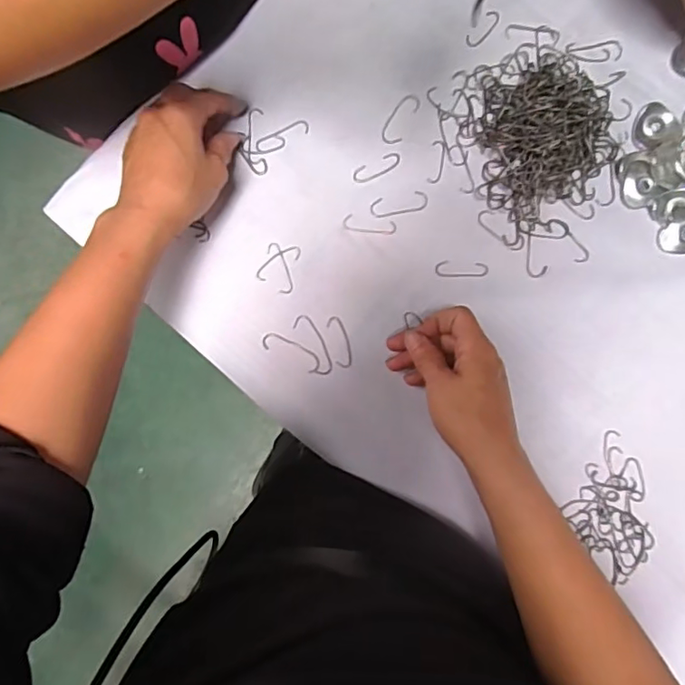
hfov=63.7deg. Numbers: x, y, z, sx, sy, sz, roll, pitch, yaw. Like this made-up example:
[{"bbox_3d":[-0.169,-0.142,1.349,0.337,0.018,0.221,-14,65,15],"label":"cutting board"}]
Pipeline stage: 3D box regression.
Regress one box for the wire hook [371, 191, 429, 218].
[{"bbox_3d":[0.045,-0.109,0.436,0.045,0.004,0.016,-11,88,1],"label":"wire hook"}]

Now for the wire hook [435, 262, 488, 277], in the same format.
[{"bbox_3d":[0.095,-0.058,0.436,0.041,0.004,0.012,1,89,1],"label":"wire hook"}]

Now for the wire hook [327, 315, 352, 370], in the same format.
[{"bbox_3d":[-0.002,0.000,0.431,0.014,0.004,0.041,-13,88,1],"label":"wire hook"}]

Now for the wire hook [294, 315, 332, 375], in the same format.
[{"bbox_3d":[-0.022,0.002,0.432,0.016,0.004,0.050,-26,88,0],"label":"wire hook"}]

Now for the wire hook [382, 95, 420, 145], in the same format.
[{"bbox_3d":[0.046,-0.177,0.437,0.018,0.004,0.044,28,89,2],"label":"wire hook"}]

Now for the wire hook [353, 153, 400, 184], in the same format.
[{"bbox_3d":[0.028,-0.138,0.436,0.039,0.004,0.014,-25,88,0],"label":"wire hook"}]

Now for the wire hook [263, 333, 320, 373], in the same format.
[{"bbox_3d":[-0.039,0.007,0.431,0.048,0.004,0.016,28,89,2],"label":"wire hook"}]

